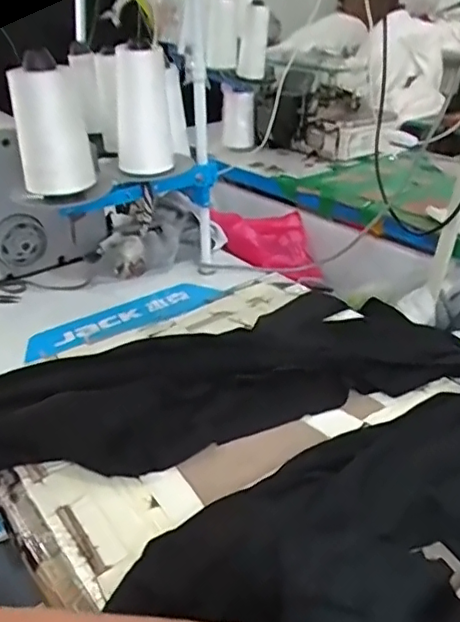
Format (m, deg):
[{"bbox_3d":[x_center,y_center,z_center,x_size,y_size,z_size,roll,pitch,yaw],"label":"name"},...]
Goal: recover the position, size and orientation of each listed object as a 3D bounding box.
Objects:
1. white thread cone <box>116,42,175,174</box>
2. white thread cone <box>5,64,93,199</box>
[{"bbox_3d":[-0.119,-0.266,0.789,0.078,0.164,0.075,-6,31,-3],"label":"white thread cone"},{"bbox_3d":[-0.222,-0.220,0.727,0.086,0.146,0.076,-13,32,-14],"label":"white thread cone"}]

